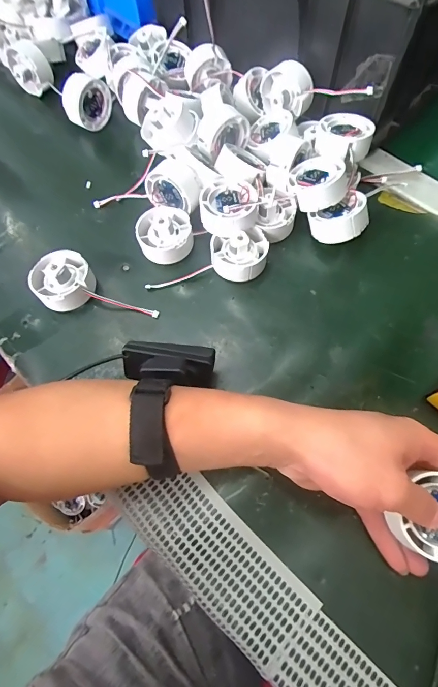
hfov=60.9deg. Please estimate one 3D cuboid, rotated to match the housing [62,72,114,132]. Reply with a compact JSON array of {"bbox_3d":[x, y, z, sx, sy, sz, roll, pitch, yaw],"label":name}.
[{"bbox_3d":[-0.159,-0.293,0.452,0.029,0.051,0.056,24,69,13],"label":"housing"}]

